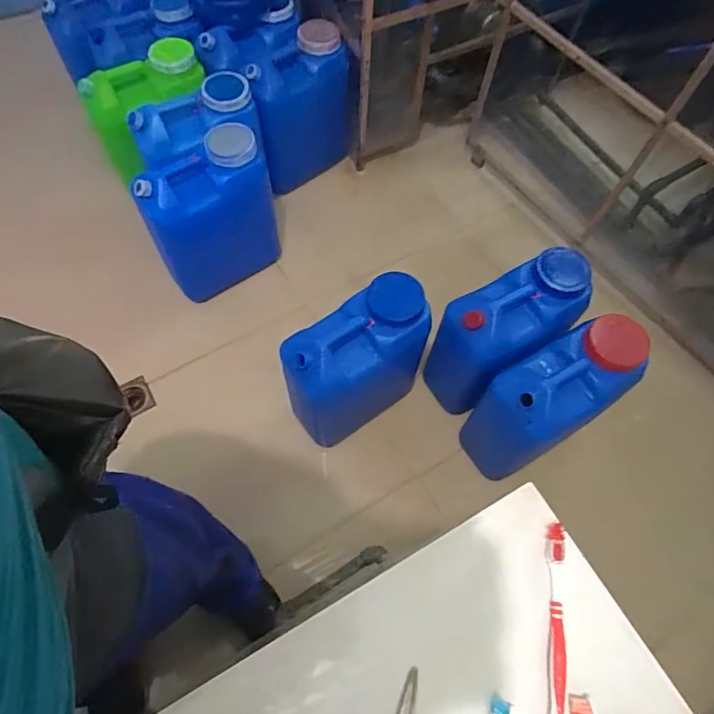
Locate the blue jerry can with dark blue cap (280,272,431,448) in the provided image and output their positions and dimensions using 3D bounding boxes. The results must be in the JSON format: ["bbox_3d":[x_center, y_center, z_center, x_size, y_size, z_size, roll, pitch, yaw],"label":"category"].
[{"bbox_3d":[-0.012,0.028,1.163,0.327,0.388,0.152,-31,70,-16],"label":"blue jerry can with dark blue cap"}]

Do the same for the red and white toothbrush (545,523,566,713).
[{"bbox_3d":[0.140,0.214,0.349,0.012,0.010,0.185,9,65,1],"label":"red and white toothbrush"}]

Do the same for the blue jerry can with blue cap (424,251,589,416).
[{"bbox_3d":[0.333,-0.047,1.186,0.330,0.345,0.173,-28,69,-15],"label":"blue jerry can with blue cap"}]

